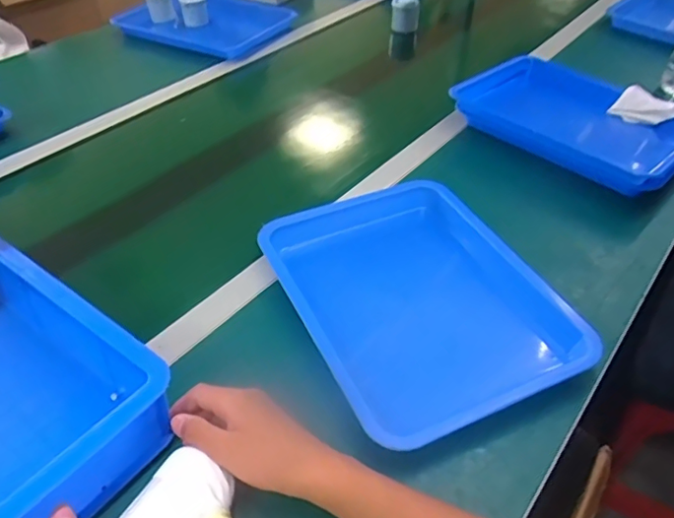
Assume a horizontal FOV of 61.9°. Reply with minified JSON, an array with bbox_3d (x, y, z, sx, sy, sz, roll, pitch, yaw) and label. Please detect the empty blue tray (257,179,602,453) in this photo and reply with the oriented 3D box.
[{"bbox_3d":[0.083,0.042,0.624,0.263,0.051,0.321,-17,46,-19],"label":"empty blue tray"}]

